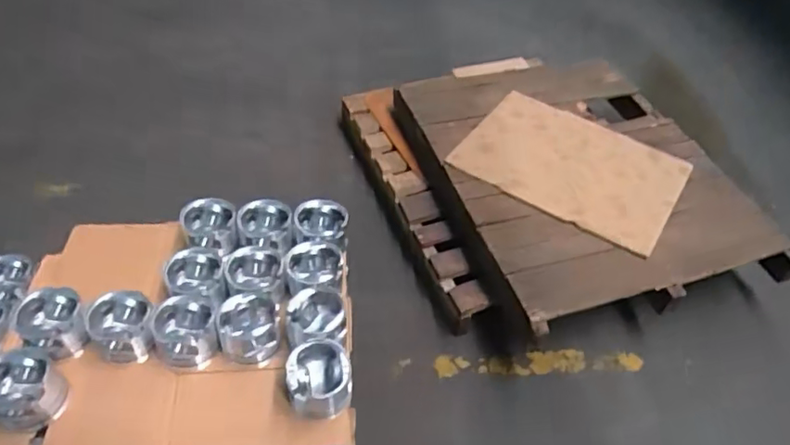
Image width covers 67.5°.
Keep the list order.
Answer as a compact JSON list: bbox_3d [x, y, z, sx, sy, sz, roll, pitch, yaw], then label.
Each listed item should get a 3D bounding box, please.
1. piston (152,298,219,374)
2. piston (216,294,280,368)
[{"bbox_3d":[-0.385,0.202,1.089,0.115,0.081,0.111,2,46,-2],"label":"piston"},{"bbox_3d":[-0.270,0.197,1.105,0.113,0.078,0.119,-7,47,-10],"label":"piston"}]

